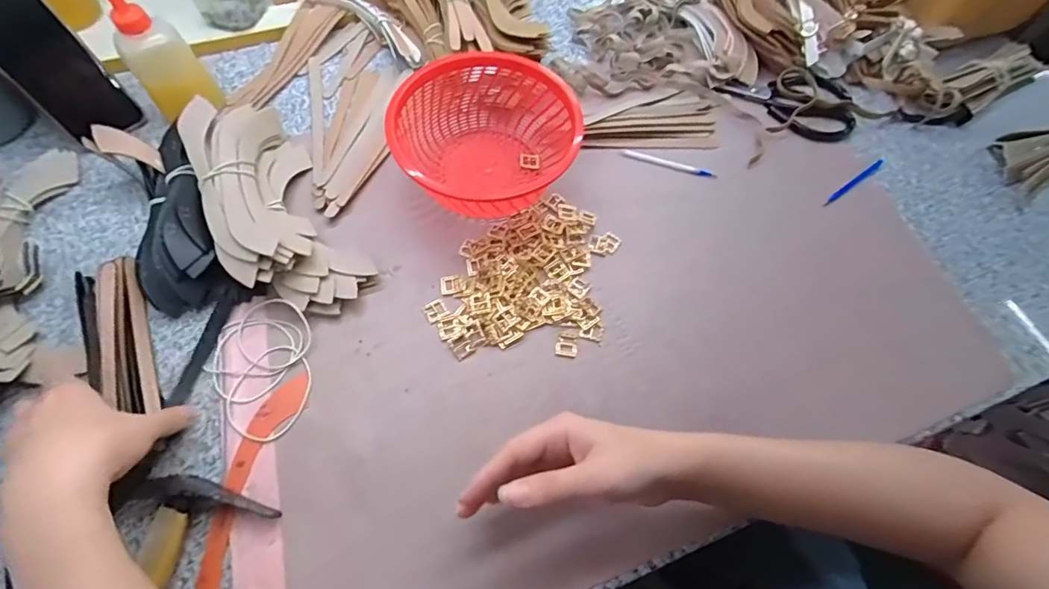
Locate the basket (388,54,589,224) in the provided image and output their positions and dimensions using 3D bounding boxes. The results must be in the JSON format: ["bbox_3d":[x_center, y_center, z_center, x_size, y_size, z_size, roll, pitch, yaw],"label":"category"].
[{"bbox_3d":[-0.039,-0.161,0.488,0.176,0.080,0.169,1,65,-3],"label":"basket"}]

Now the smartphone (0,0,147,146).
[{"bbox_3d":[-0.469,-0.227,0.467,0.009,0.147,0.071,25,63,36],"label":"smartphone"}]

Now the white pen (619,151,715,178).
[{"bbox_3d":[0.163,-0.149,0.531,0.107,0.010,0.009,20,65,5],"label":"white pen"}]

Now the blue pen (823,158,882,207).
[{"bbox_3d":[0.374,-0.128,0.527,0.100,0.011,0.009,-33,71,-17],"label":"blue pen"}]

